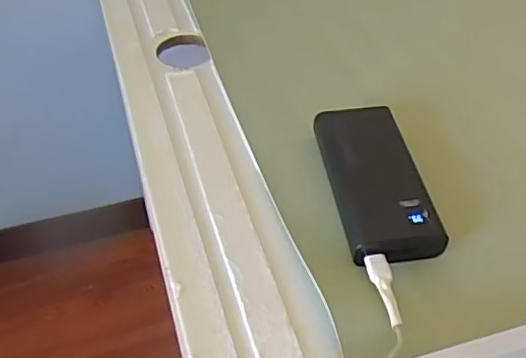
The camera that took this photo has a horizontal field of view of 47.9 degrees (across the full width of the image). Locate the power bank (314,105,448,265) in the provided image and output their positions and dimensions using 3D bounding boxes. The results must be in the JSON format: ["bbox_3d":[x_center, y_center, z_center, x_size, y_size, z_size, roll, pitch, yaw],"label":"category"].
[{"bbox_3d":[0.083,0.002,0.457,0.067,0.032,0.140,-7,47,-6],"label":"power bank"}]

